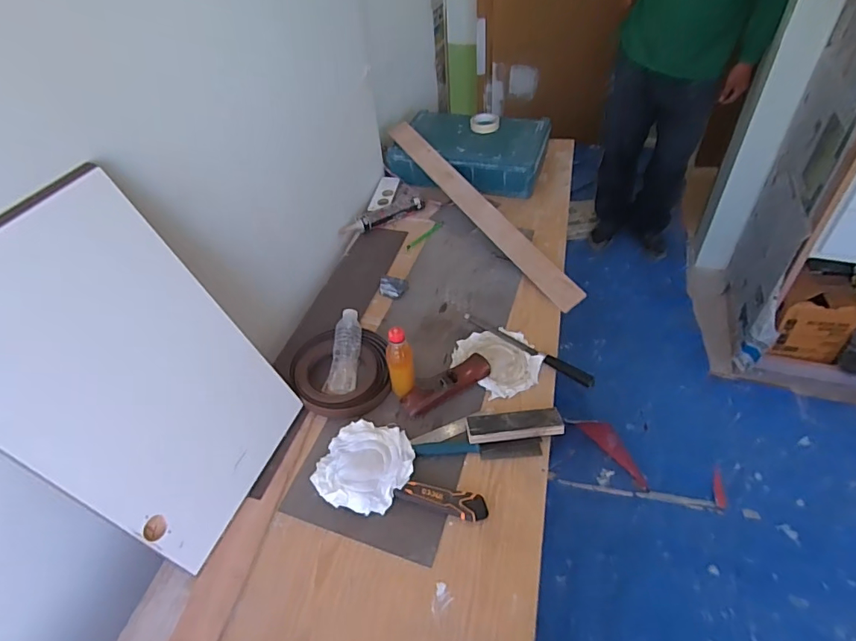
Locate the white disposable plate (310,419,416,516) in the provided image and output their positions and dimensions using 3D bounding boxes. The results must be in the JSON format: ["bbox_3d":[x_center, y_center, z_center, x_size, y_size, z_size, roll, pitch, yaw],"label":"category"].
[{"bbox_3d":[-0.112,0.263,0.890,0.161,0.033,0.166,-3,44,3],"label":"white disposable plate"}]

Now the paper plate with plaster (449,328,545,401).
[{"bbox_3d":[0.157,0.081,1.072,0.163,0.020,0.182,-30,49,-22],"label":"paper plate with plaster"}]

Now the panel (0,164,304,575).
[{"bbox_3d":[-0.420,0.092,0.735,0.017,0.536,0.331,-1,43,33],"label":"panel"}]

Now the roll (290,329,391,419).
[{"bbox_3d":[-0.184,0.109,1.045,0.199,0.049,0.193,-3,44,3],"label":"roll"}]

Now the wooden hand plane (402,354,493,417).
[{"bbox_3d":[0.039,0.132,1.013,0.194,0.034,0.050,-26,48,-19],"label":"wooden hand plane"}]

